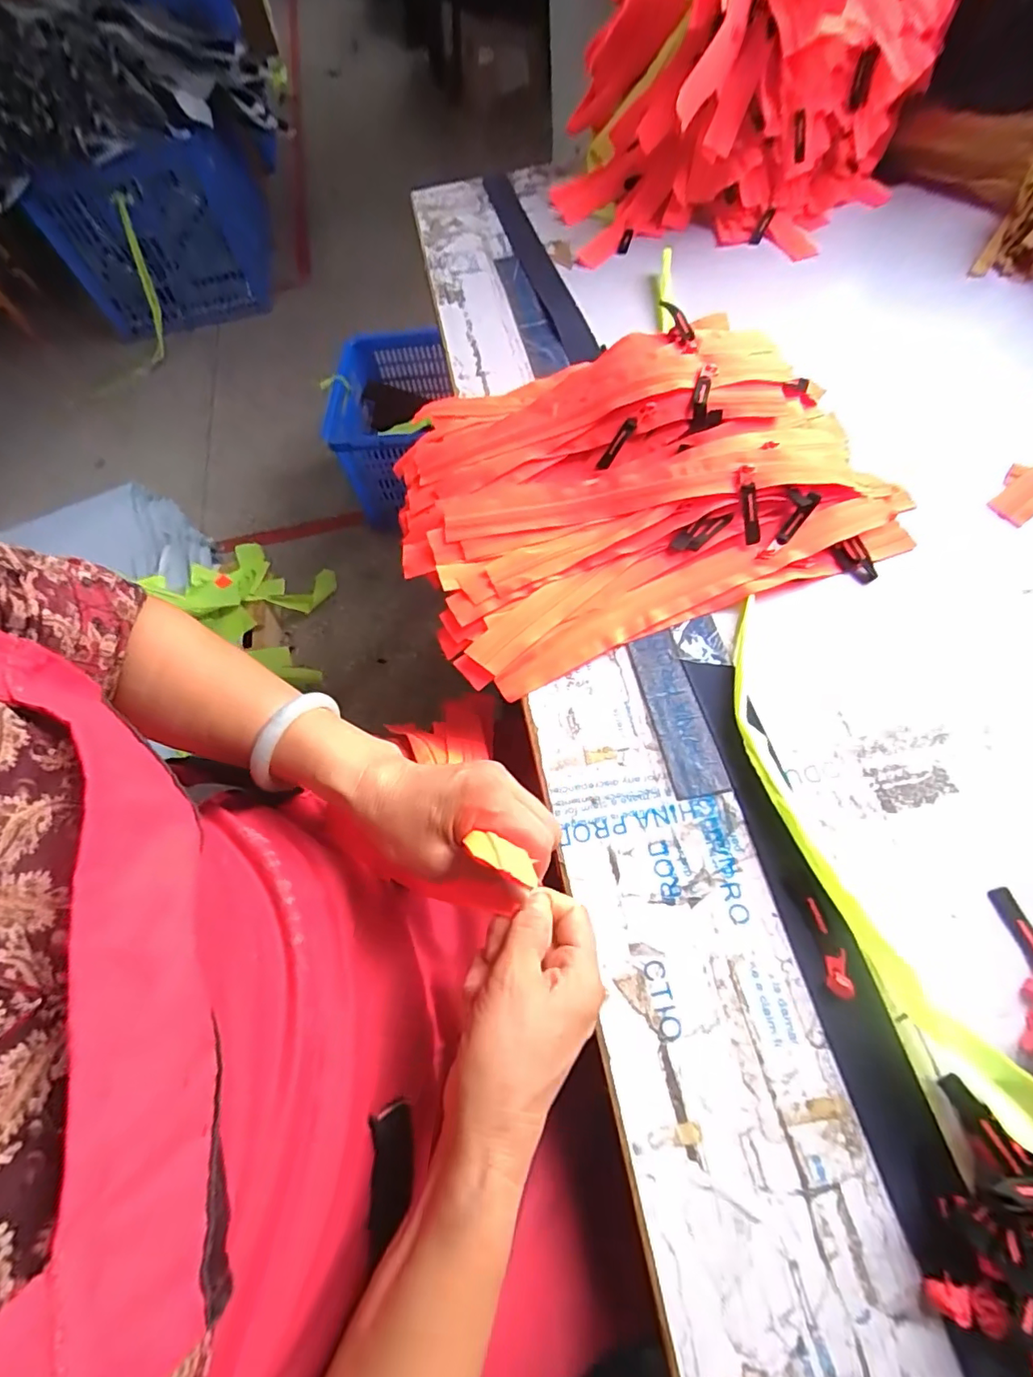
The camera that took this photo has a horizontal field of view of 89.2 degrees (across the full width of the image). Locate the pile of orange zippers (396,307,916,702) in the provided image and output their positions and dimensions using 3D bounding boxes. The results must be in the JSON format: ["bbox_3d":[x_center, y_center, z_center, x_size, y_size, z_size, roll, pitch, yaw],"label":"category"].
[{"bbox_3d":[0.087,-0.214,0.470,0.412,0.084,0.373,-18,64,-6],"label":"pile of orange zippers"}]

